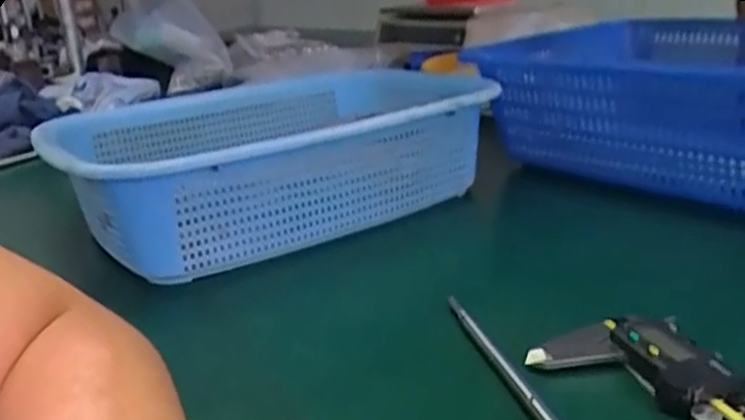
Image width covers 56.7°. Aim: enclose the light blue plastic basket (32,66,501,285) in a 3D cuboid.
[{"bbox_3d":[-0.077,-0.043,0.556,0.329,0.086,0.224,-17,23,-29],"label":"light blue plastic basket"}]

